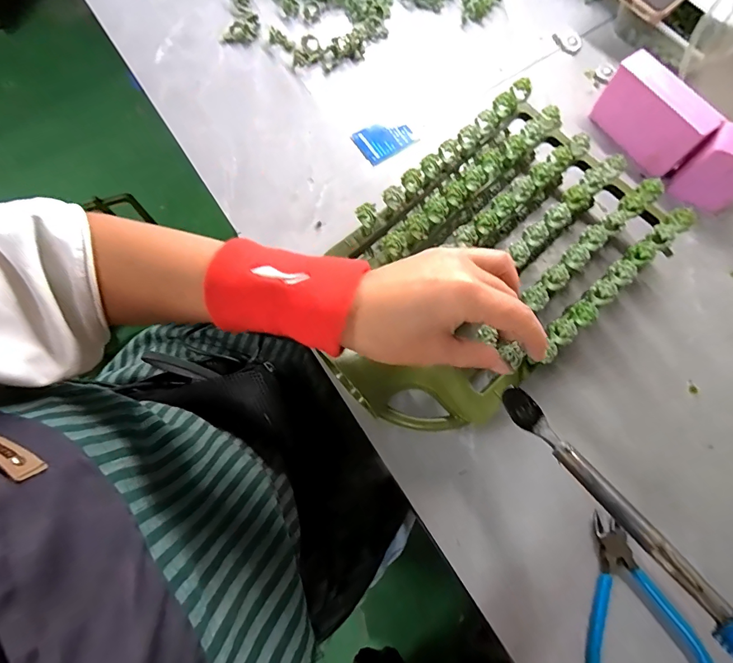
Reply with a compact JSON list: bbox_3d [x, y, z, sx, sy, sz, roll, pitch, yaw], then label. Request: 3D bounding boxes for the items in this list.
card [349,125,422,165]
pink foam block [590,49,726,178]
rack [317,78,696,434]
[{"bbox_3d":[0.021,-0.218,0.463,0.062,0.004,0.046,-30,76,-7],"label":"card"},{"bbox_3d":[0.293,-0.221,0.425,0.036,0.069,0.108,-39,78,-9],"label":"pink foam block"},{"bbox_3d":[0.102,-0.060,0.378,0.319,0.076,0.200,-42,78,-9],"label":"rack"}]

